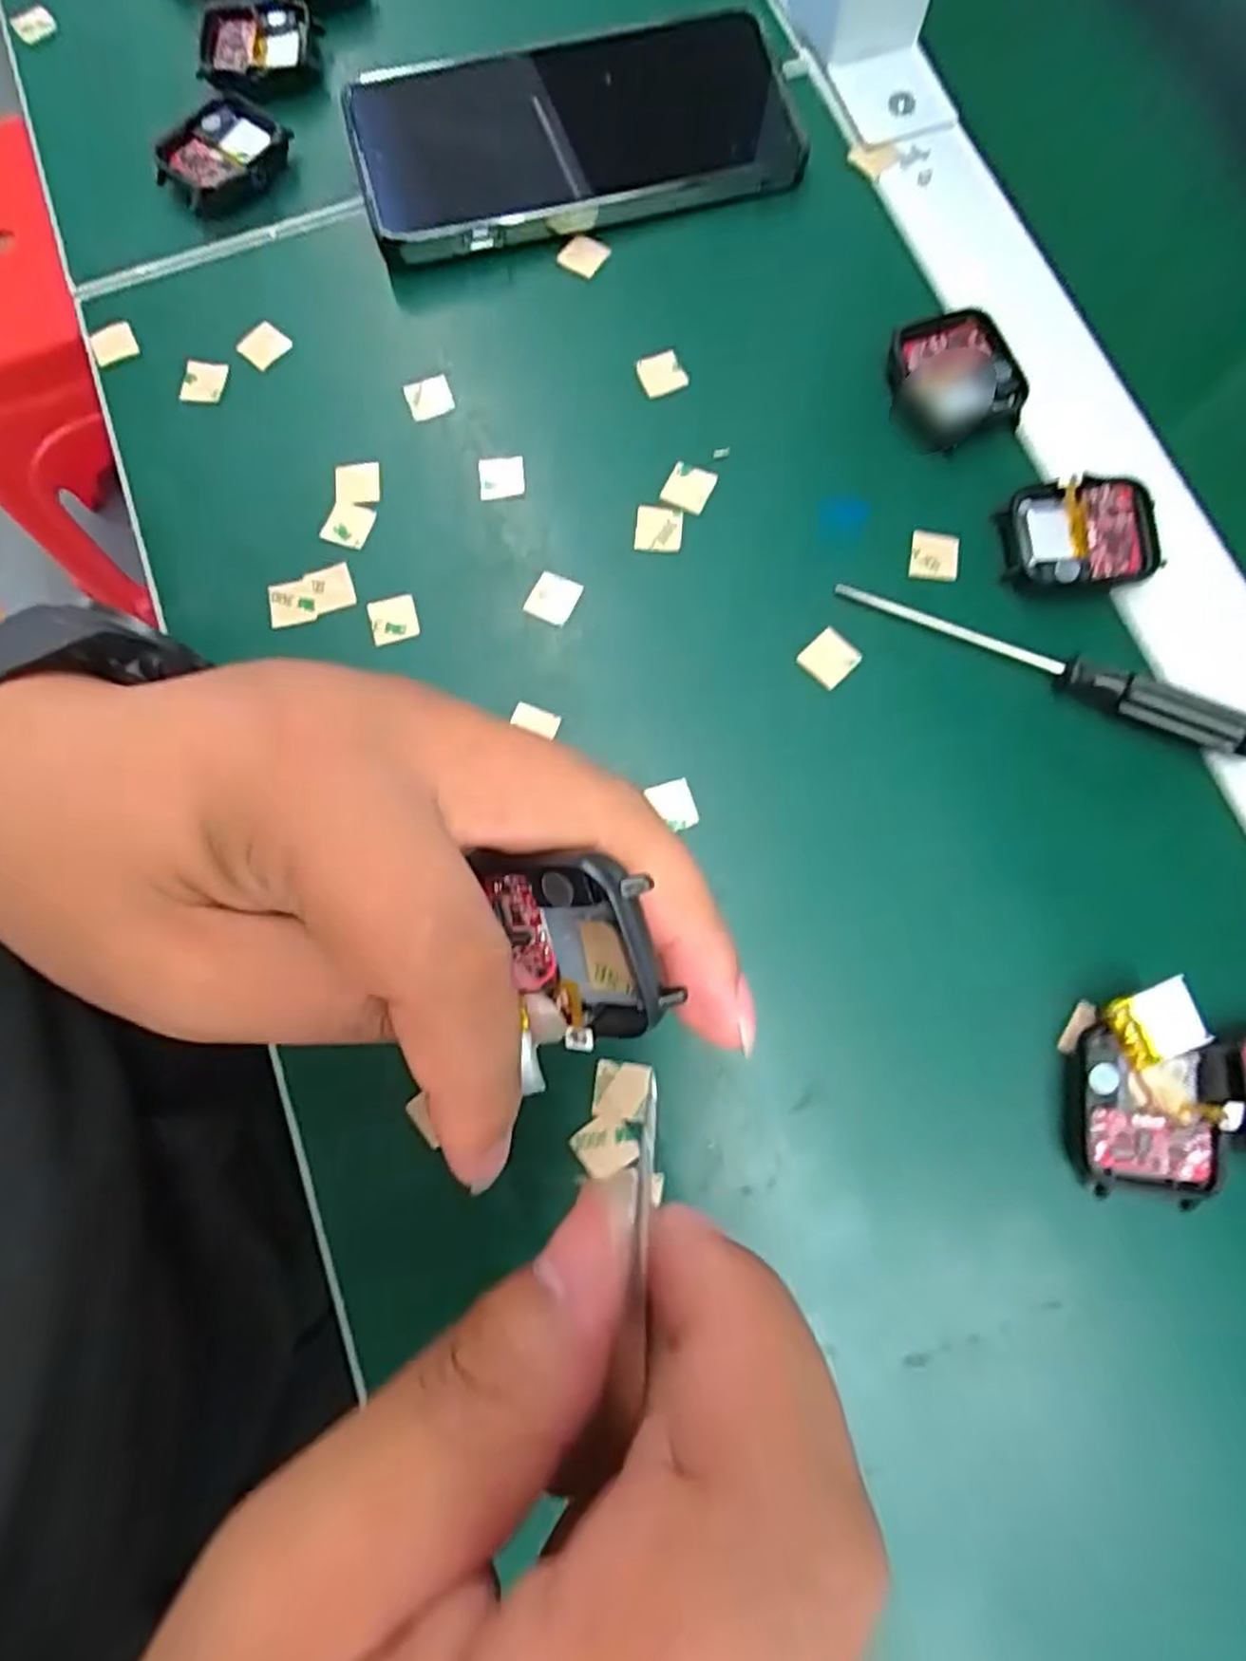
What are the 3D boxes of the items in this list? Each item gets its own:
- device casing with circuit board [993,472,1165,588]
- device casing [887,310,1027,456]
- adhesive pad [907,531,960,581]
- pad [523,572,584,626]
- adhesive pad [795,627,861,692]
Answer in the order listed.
[{"bbox_3d":[0.148,-0.095,0.247,0.045,0.011,0.036,-3,77,1],"label":"device casing with circuit board"},{"bbox_3d":[0.114,-0.154,0.262,0.035,0.014,0.043,-12,77,-1],"label":"device casing"},{"bbox_3d":[0.104,-0.091,0.254,0.016,0.004,0.016,7,77,3],"label":"adhesive pad"},{"bbox_3d":[-0.023,-0.078,0.254,0.015,0.004,0.016,23,79,7],"label":"pad"},{"bbox_3d":[0.067,-0.056,0.248,0.015,0.004,0.015,-44,79,-8],"label":"adhesive pad"}]

